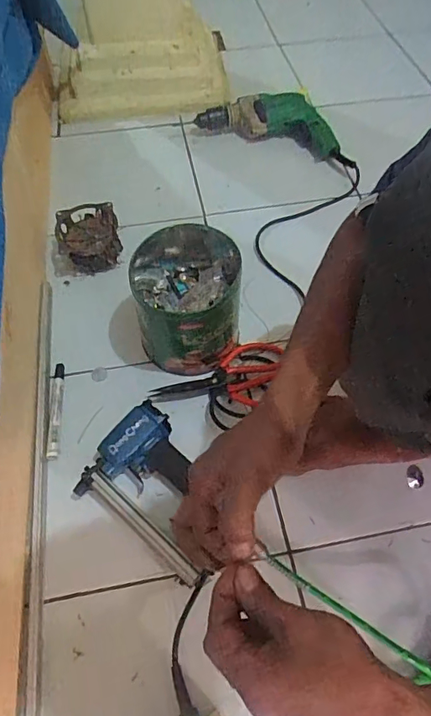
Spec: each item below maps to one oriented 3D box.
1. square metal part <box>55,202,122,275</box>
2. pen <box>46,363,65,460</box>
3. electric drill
[{"bbox_3d":[-0.211,-0.197,0.795,0.101,0.068,0.095,-14,59,-8],"label":"square metal part"},{"bbox_3d":[-0.219,0.070,0.658,0.018,0.013,0.144,-6,58,-3],"label":"pen"},{"bbox_3d":[0.130,-0.466,0.964,0.328,0.086,0.109,20,60,12],"label":"electric drill"}]

